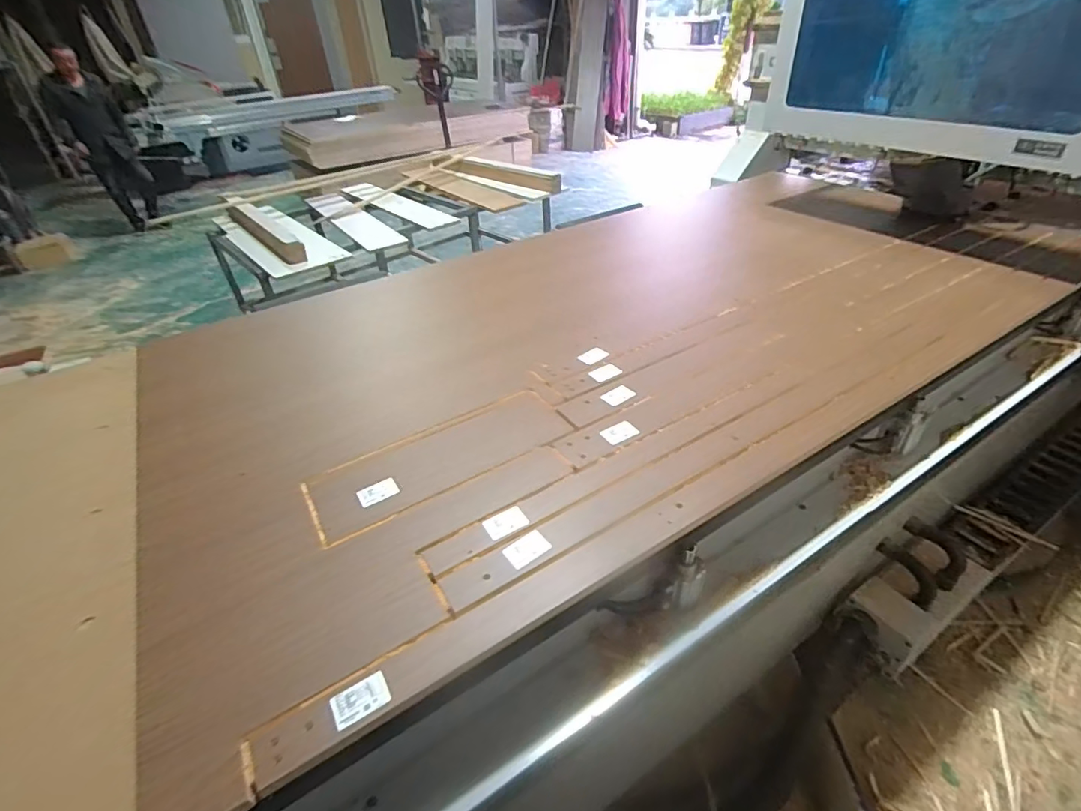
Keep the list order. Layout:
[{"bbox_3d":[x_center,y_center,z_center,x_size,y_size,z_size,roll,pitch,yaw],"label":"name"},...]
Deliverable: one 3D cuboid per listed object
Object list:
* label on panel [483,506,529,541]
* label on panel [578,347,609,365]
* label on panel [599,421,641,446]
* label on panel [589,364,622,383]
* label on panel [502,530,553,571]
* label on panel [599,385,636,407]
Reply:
[{"bbox_3d":[-0.054,0.179,0.803,0.065,0.004,0.046,-21,39,-26],"label":"label on panel"},{"bbox_3d":[0.119,-0.109,1.168,0.066,0.004,0.039,-32,52,-29],"label":"label on panel"},{"bbox_3d":[0.145,0.050,0.957,0.065,0.004,0.043,-21,45,-21],"label":"label on panel"},{"bbox_3d":[0.137,-0.069,1.112,0.066,0.008,0.046,-27,42,-28],"label":"label on panel"},{"bbox_3d":[-0.019,0.208,0.760,0.065,0.004,0.039,-27,50,-28],"label":"label on panel"},{"bbox_3d":[0.155,-0.020,1.048,0.072,0.004,0.044,-26,46,-33],"label":"label on panel"}]

